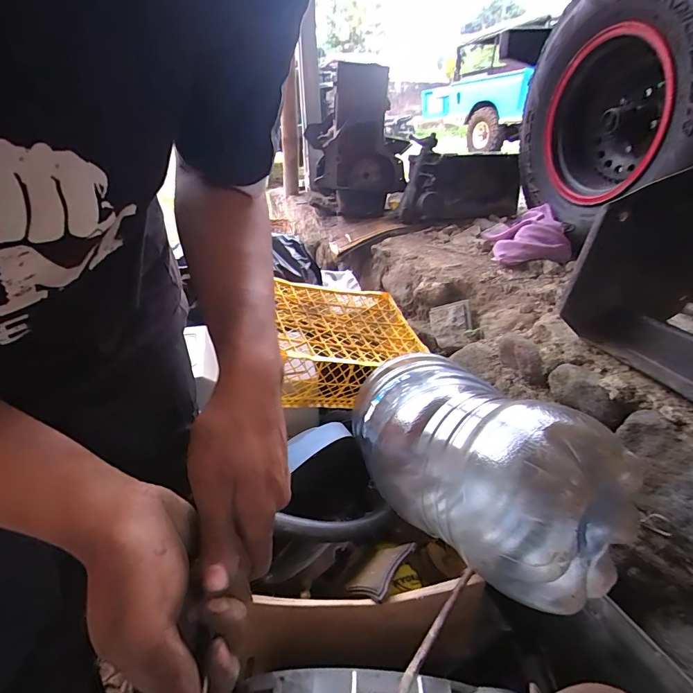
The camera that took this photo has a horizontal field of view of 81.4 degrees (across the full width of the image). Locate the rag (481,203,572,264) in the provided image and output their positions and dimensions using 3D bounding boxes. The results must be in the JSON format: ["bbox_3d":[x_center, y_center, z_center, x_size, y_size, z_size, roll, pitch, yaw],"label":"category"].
[{"bbox_3d":[0.514,-0.334,1.169,0.185,0.102,0.291,4,30,7],"label":"rag"}]

